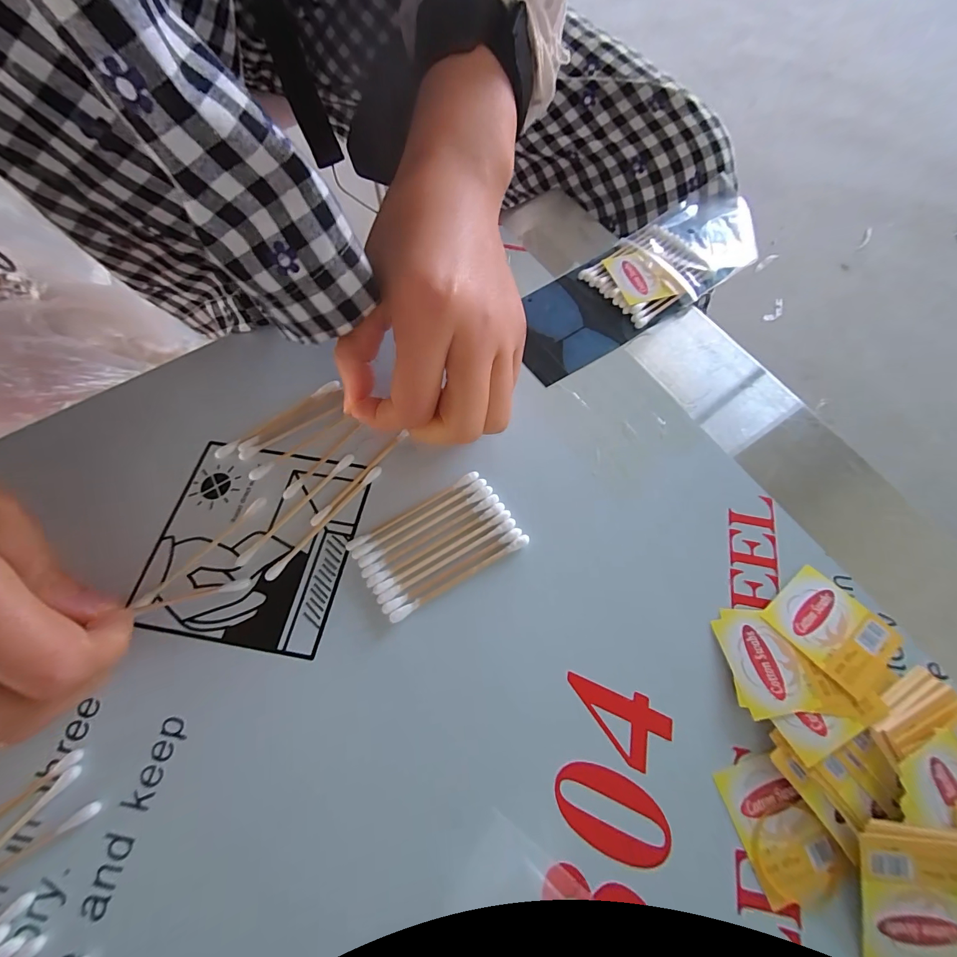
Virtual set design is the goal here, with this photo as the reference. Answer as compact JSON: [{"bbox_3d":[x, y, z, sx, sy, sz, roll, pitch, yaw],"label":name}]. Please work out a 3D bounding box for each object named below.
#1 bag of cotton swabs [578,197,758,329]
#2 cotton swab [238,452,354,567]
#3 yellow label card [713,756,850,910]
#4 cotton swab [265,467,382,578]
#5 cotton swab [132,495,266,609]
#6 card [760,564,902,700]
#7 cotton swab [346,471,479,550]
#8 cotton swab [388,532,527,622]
[{"bbox_3d":[0.135,-0.149,0.266,0.136,0.009,0.063,-37,72,-14],"label":"bag of cotton swabs"},{"bbox_3d":[-0.088,0.014,0.197,0.005,0.004,0.072,39,72,12],"label":"cotton swab"},{"bbox_3d":[0.113,0.132,0.154,0.032,0.004,0.044,-22,70,-4],"label":"yellow label card"},{"bbox_3d":[-0.073,0.020,0.195,0.005,0.004,0.071,39,72,12],"label":"cotton swab"},{"bbox_3d":[-0.128,0.033,0.189,0.006,0.006,0.068,40,72,15],"label":"cotton swab"},{"bbox_3d":[0.154,0.065,0.177,0.038,0.004,0.042,-36,60,-14],"label":"card"},{"bbox_3d":[-0.031,0.014,0.196,0.071,0.004,0.005,-30,70,-12],"label":"cotton swab"},{"bbox_3d":[-0.008,0.045,0.185,0.071,0.004,0.005,-29,70,-11],"label":"cotton swab"}]

